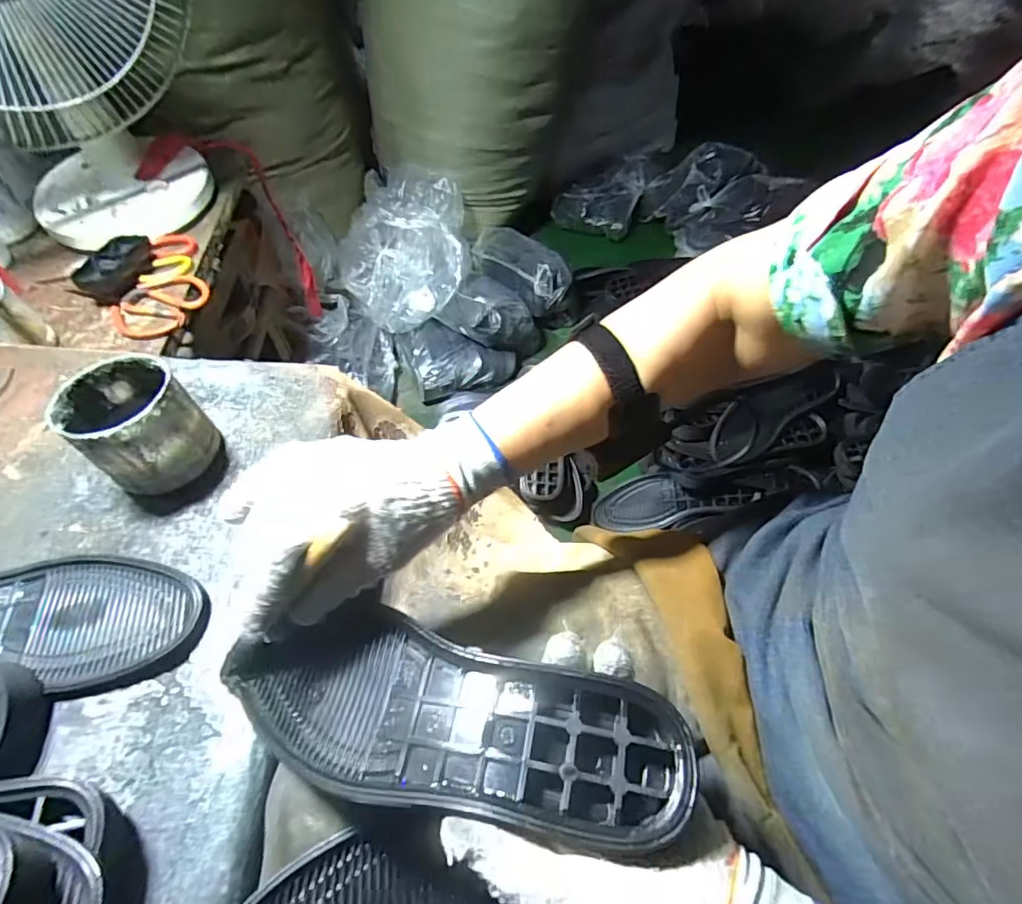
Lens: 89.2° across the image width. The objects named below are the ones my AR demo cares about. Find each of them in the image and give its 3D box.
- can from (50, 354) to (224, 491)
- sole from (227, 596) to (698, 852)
[{"bbox_3d":[-0.313,-0.020,0.439,0.098,0.088,0.080,28,61,21],"label":"can"},{"bbox_3d":[-0.047,0.148,0.297,0.278,0.035,0.093,3,54,21],"label":"sole"}]

